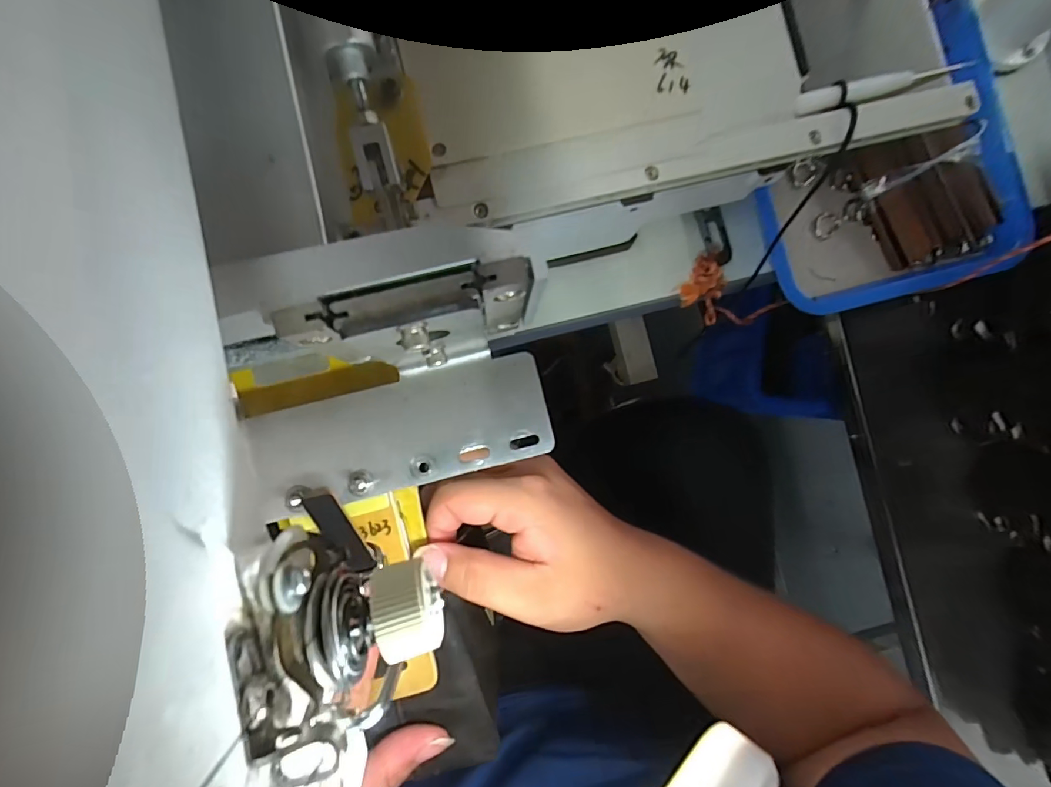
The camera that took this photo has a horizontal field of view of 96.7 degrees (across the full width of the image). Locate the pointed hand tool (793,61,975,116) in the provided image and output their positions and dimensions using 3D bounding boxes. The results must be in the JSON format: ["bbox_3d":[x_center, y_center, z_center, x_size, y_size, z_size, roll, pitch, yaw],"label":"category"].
[{"bbox_3d":[0.223,-0.187,0.279,0.129,0.009,0.016,-17,88,-5],"label":"pointed hand tool"}]

